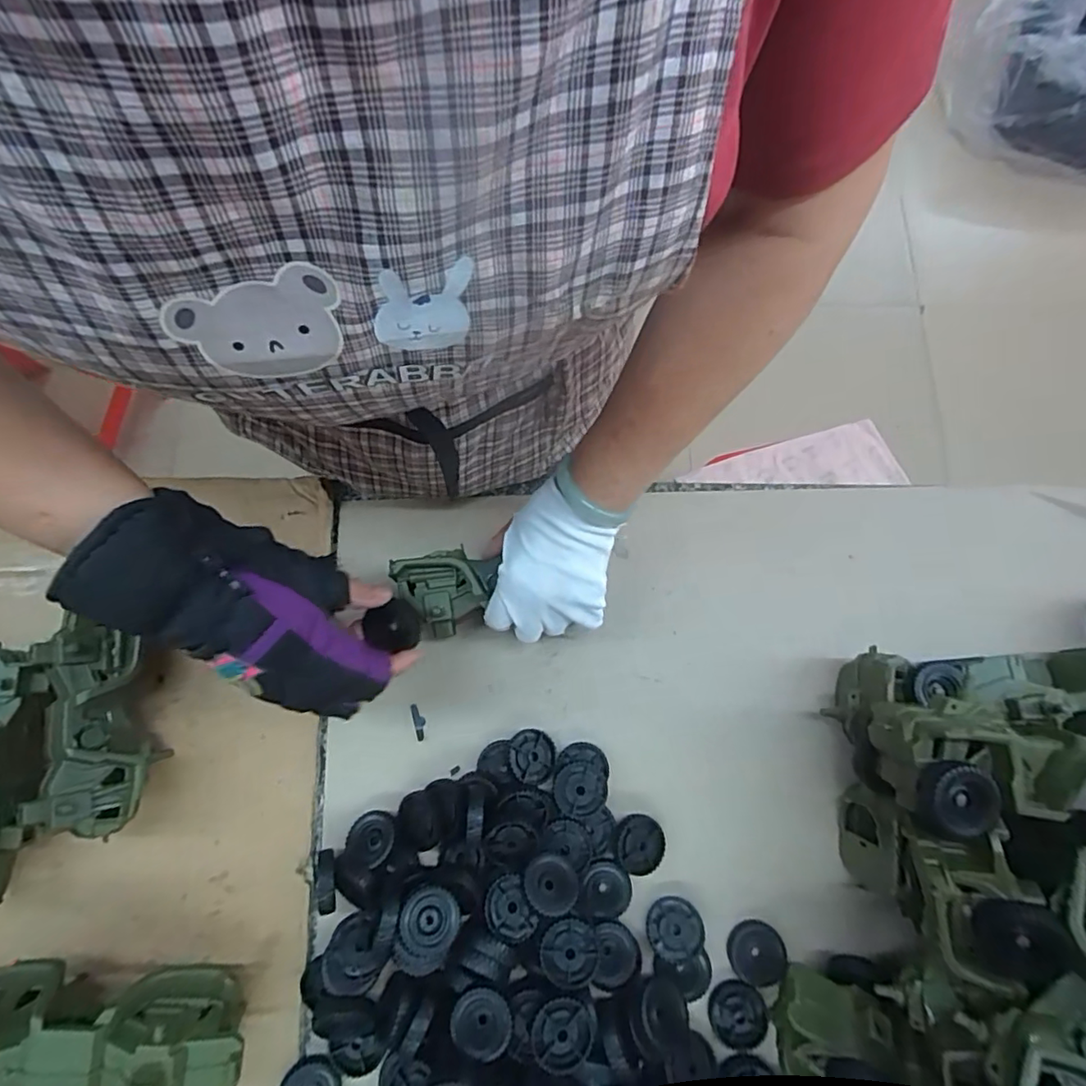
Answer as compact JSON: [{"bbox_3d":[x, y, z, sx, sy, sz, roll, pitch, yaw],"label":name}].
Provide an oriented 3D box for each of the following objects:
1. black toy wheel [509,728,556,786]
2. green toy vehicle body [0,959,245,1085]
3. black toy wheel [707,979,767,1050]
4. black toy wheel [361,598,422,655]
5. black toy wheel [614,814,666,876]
[{"bbox_3d":[-0.009,0.181,0.476,0.039,0.011,0.043,-10,80,-23],"label":"black toy wheel"},{"bbox_3d":[-0.305,0.346,0.394,0.188,0.086,0.080,4,76,0],"label":"green toy vehicle body"},{"bbox_3d":[0.152,0.367,0.440,0.040,0.014,0.043,0,76,-1],"label":"black toy wheel"},{"bbox_3d":[-0.116,0.063,0.430,0.040,0.013,0.034,-13,79,-20],"label":"black toy wheel"},{"bbox_3d":[0.079,0.246,0.460,0.041,0.010,0.045,0,76,-1],"label":"black toy wheel"}]

